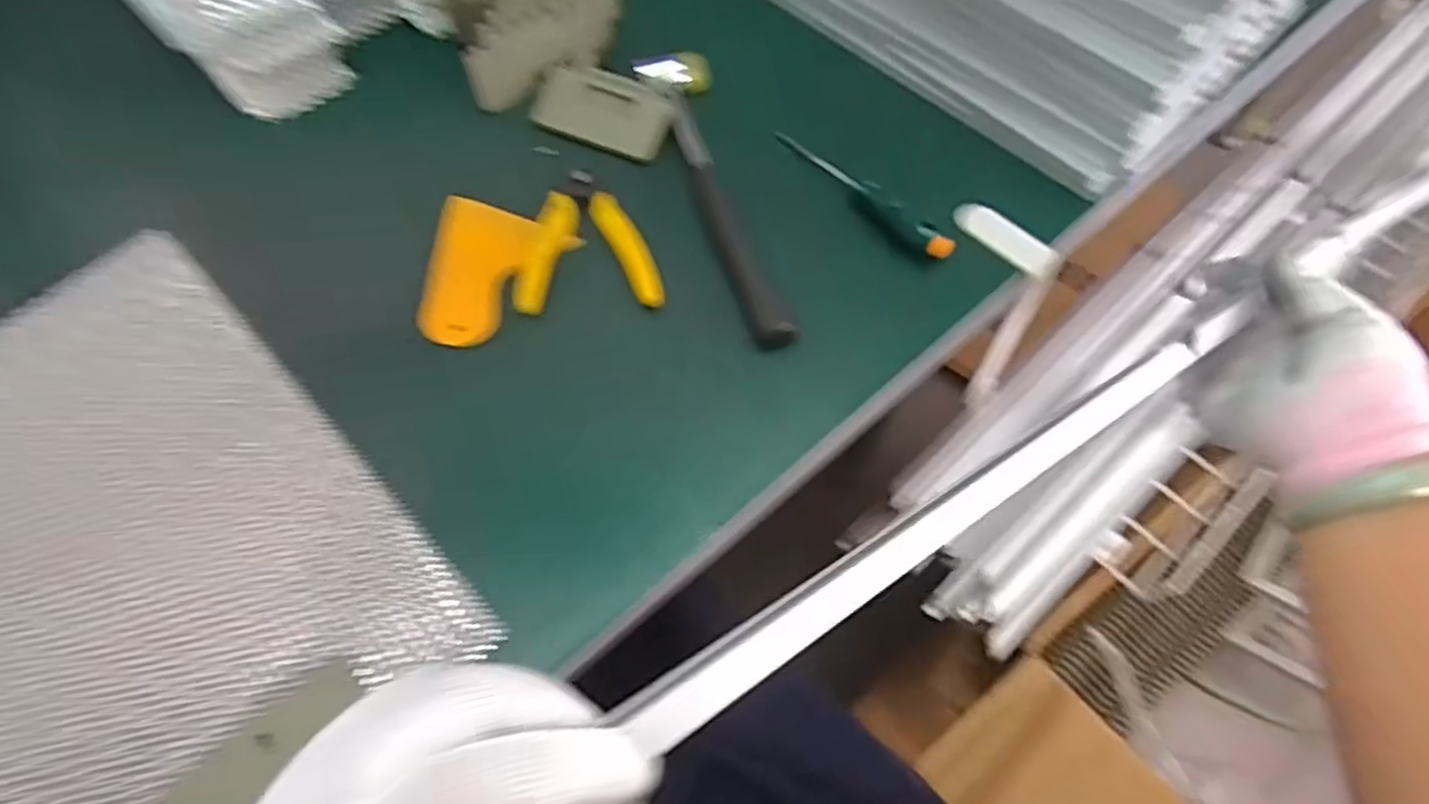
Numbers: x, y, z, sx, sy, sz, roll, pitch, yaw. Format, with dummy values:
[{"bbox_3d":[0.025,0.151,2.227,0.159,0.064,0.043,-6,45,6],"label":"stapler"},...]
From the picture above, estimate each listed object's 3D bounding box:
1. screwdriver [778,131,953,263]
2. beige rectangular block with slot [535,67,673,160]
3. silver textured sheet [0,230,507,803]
[{"bbox_3d":[0.090,-0.134,0.494,0.017,0.019,0.146,-37,67,-20],"label":"screwdriver"},{"bbox_3d":[-0.074,-0.195,0.521,0.090,0.008,0.054,22,79,4],"label":"beige rectangular block with slot"},{"bbox_3d":[-0.290,0.066,0.382,0.204,0.013,0.328,-41,69,-19],"label":"silver textured sheet"}]

